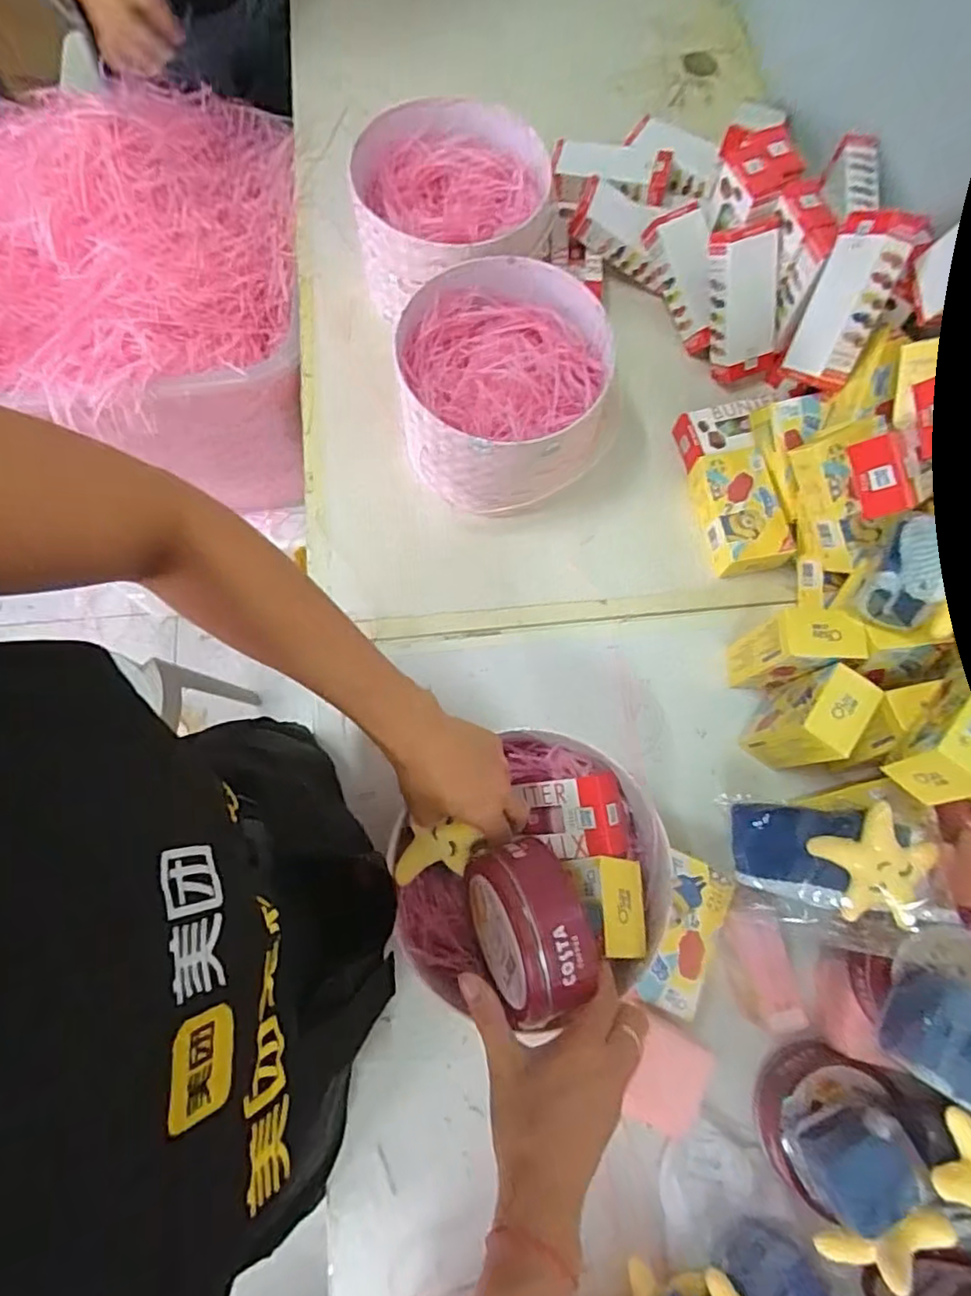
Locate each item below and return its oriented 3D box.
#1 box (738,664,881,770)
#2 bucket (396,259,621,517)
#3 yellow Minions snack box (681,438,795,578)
[{"bbox_3d":[0.302,0.069,0.586,0.051,0.131,0.075,40,76,9],"label":"box"},{"bbox_3d":[0.019,-0.274,0.673,0.211,0.135,0.223,1,74,-2],"label":"bucket"},{"bbox_3d":[0.286,-0.188,0.699,0.099,0.042,0.206,-5,74,-4],"label":"yellow Minions snack box"}]

